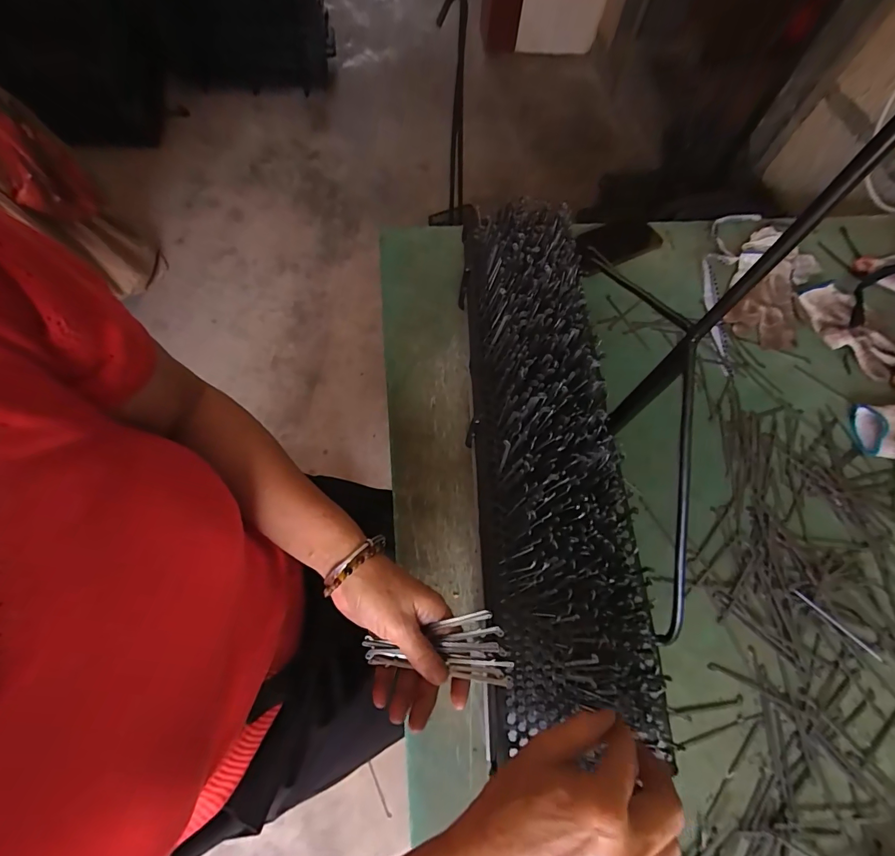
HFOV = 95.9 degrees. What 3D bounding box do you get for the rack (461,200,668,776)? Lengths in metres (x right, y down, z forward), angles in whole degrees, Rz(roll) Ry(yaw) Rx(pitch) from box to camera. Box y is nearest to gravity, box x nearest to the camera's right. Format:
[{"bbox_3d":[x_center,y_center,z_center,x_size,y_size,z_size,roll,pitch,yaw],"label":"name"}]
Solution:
[{"bbox_3d":[0.091,0.005,0.438,0.127,0.118,0.558,-1,66,-4],"label":"rack"}]

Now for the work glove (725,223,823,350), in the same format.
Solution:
[{"bbox_3d":[0.518,-0.228,0.642,0.117,0.019,0.239,31,68,10],"label":"work glove"}]

